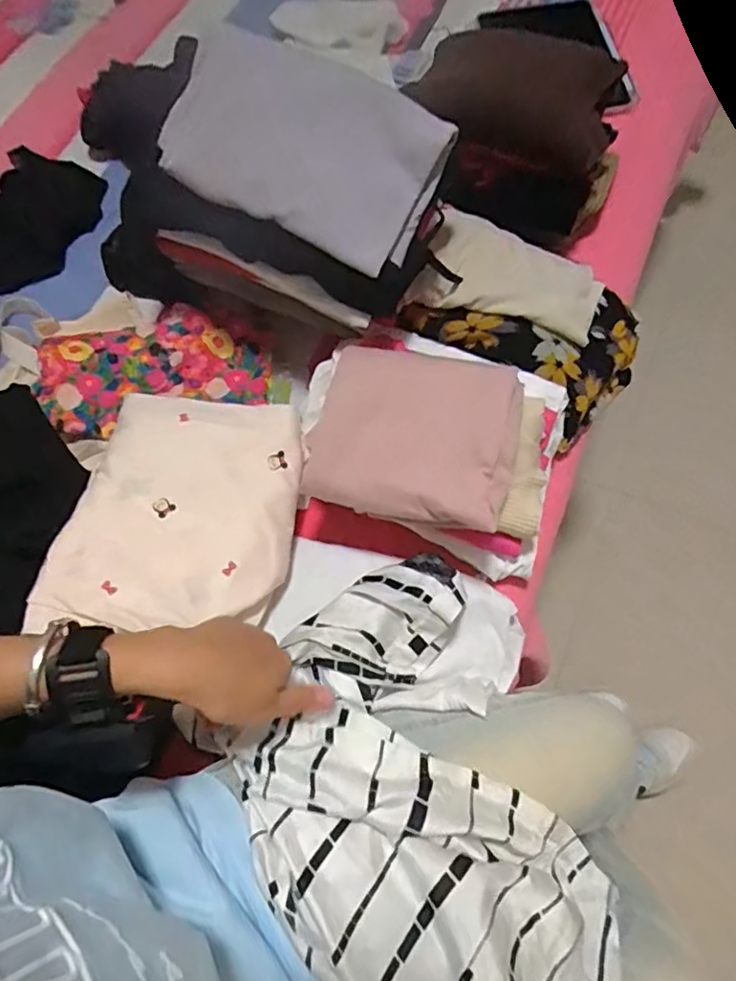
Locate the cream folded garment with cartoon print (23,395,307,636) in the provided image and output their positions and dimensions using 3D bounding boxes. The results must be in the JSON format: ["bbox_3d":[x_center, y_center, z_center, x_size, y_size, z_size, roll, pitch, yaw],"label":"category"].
[{"bbox_3d":[-0.165,0.014,0.560,0.188,0.040,0.221,11,65,-7],"label":"cream folded garment with cartoon print"}]

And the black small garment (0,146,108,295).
[{"bbox_3d":[-0.411,-0.343,0.749,0.093,0.090,0.206,16,70,9],"label":"black small garment"}]

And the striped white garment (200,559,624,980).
[{"bbox_3d":[0.057,0.266,0.455,0.231,0.134,0.406,-31,70,-9],"label":"striped white garment"}]

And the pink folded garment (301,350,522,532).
[{"bbox_3d":[0.044,-0.053,0.543,0.181,0.050,0.151,10,69,7],"label":"pink folded garment"}]

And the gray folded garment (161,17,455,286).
[{"bbox_3d":[-0.068,-0.310,0.535,0.253,0.121,0.147,19,71,10],"label":"gray folded garment"}]

